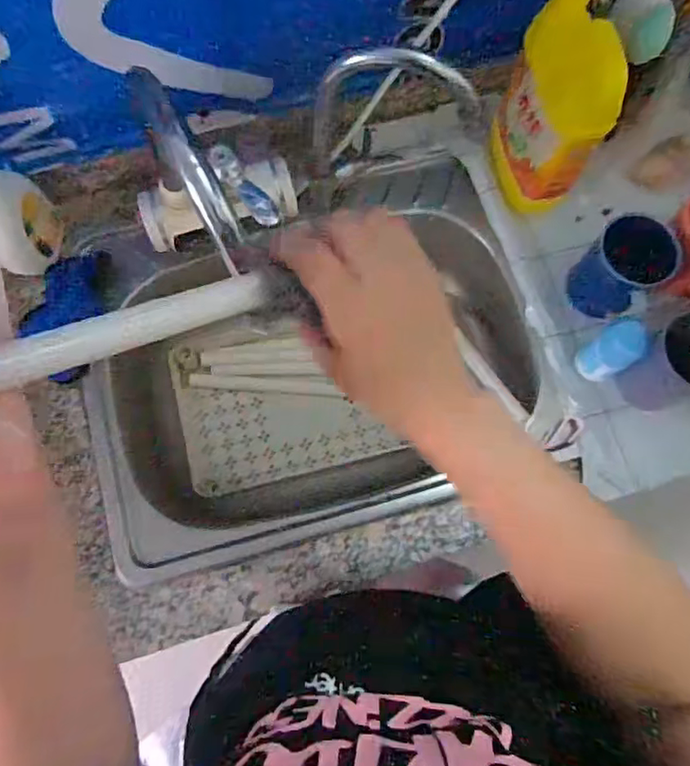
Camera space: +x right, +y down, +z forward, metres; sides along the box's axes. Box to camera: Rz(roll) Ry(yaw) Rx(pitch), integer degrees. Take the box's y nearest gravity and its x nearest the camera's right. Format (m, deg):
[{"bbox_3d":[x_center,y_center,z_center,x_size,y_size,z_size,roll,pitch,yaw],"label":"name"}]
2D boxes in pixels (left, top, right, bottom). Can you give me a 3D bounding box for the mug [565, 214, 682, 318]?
[{"bbox_3d":[0.299,-0.124,0.634,0.092,0.074,0.080,-39,80,-10],"label":"mug"}]

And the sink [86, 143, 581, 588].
[{"bbox_3d":[-0.035,-0.021,0.723,0.510,0.155,0.395,-16,77,-5],"label":"sink"}]

